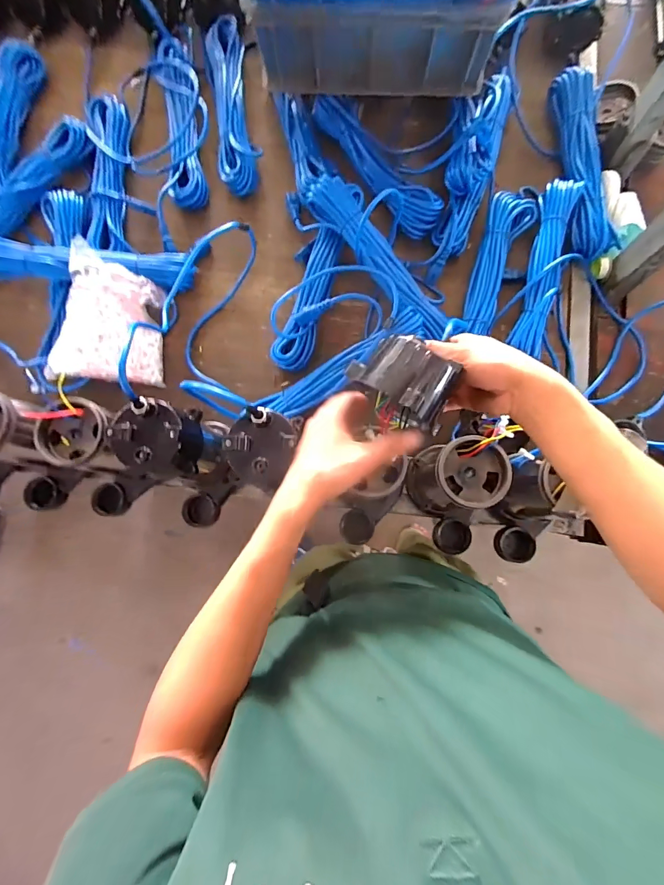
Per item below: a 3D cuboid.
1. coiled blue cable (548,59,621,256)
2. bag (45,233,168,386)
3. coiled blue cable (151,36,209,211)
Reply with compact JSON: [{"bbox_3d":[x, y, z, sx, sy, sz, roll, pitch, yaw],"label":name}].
[{"bbox_3d":[0.458,-0.504,0.705,0.078,0.045,0.361,-2,82,2],"label":"coiled blue cable"},{"bbox_3d":[-0.380,-0.210,0.667,0.169,0.080,0.211,3,82,2],"label":"bag"},{"bbox_3d":[-0.286,-0.618,0.749,0.095,0.037,0.354,-11,81,0],"label":"coiled blue cable"}]

